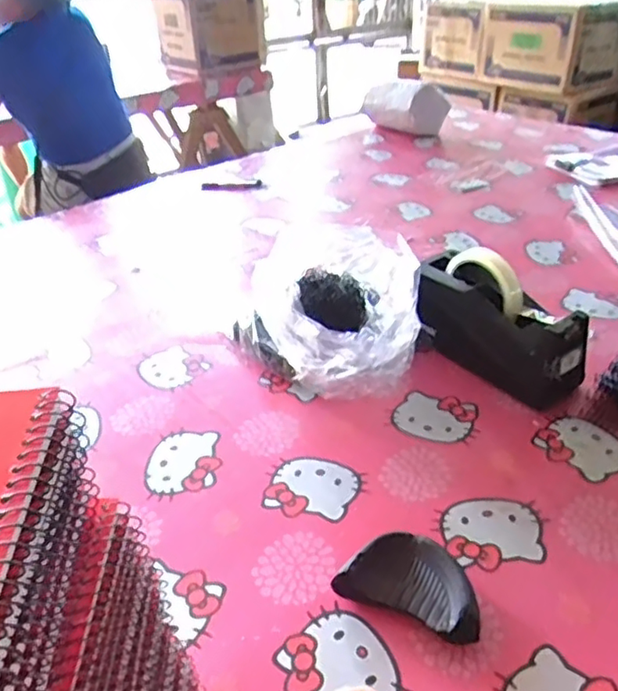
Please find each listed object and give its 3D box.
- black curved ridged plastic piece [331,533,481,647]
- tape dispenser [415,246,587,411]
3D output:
[{"bbox_3d":[0.082,0.181,0.465,0.103,0.029,0.064,15,38,24],"label":"black curved ridged plastic piece"},{"bbox_3d":[0.201,-0.029,0.669,0.081,0.123,0.203,-27,41,-31],"label":"tape dispenser"}]

